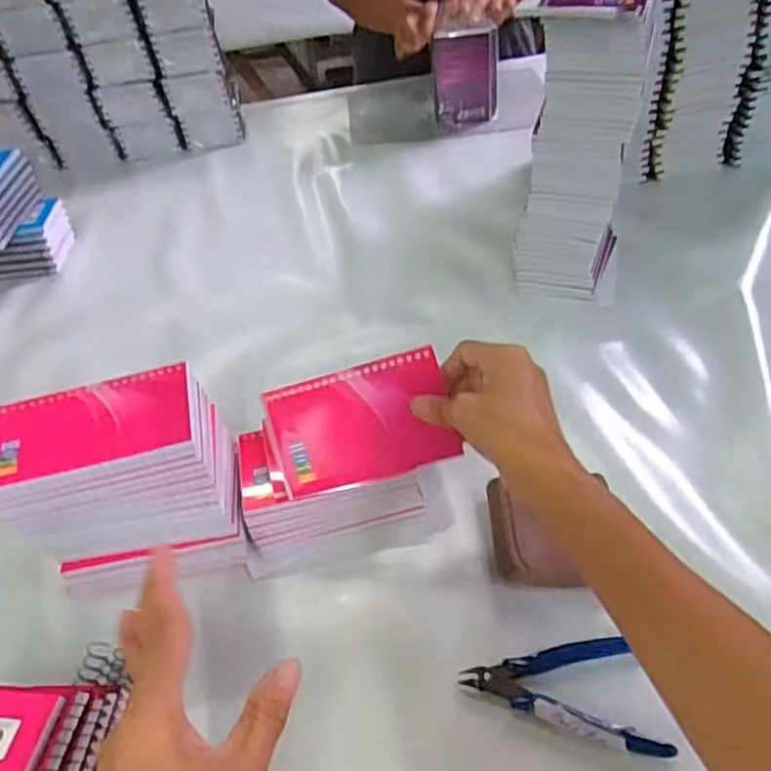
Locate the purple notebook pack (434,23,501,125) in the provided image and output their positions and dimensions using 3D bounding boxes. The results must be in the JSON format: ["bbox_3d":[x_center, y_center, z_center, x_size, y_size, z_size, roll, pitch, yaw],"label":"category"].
[{"bbox_3d":[0.125,-0.466,1.043,0.097,0.144,0.028,-5,41,2],"label":"purple notebook pack"}]

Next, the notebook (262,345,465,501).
[{"bbox_3d":[-0.019,0.028,0.480,0.132,0.080,0.008,-16,0,18],"label":"notebook"}]

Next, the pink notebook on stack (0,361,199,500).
[{"bbox_3d":[-0.191,0.027,0.449,0.129,0.011,0.081,-15,42,-8],"label":"pink notebook on stack"}]

